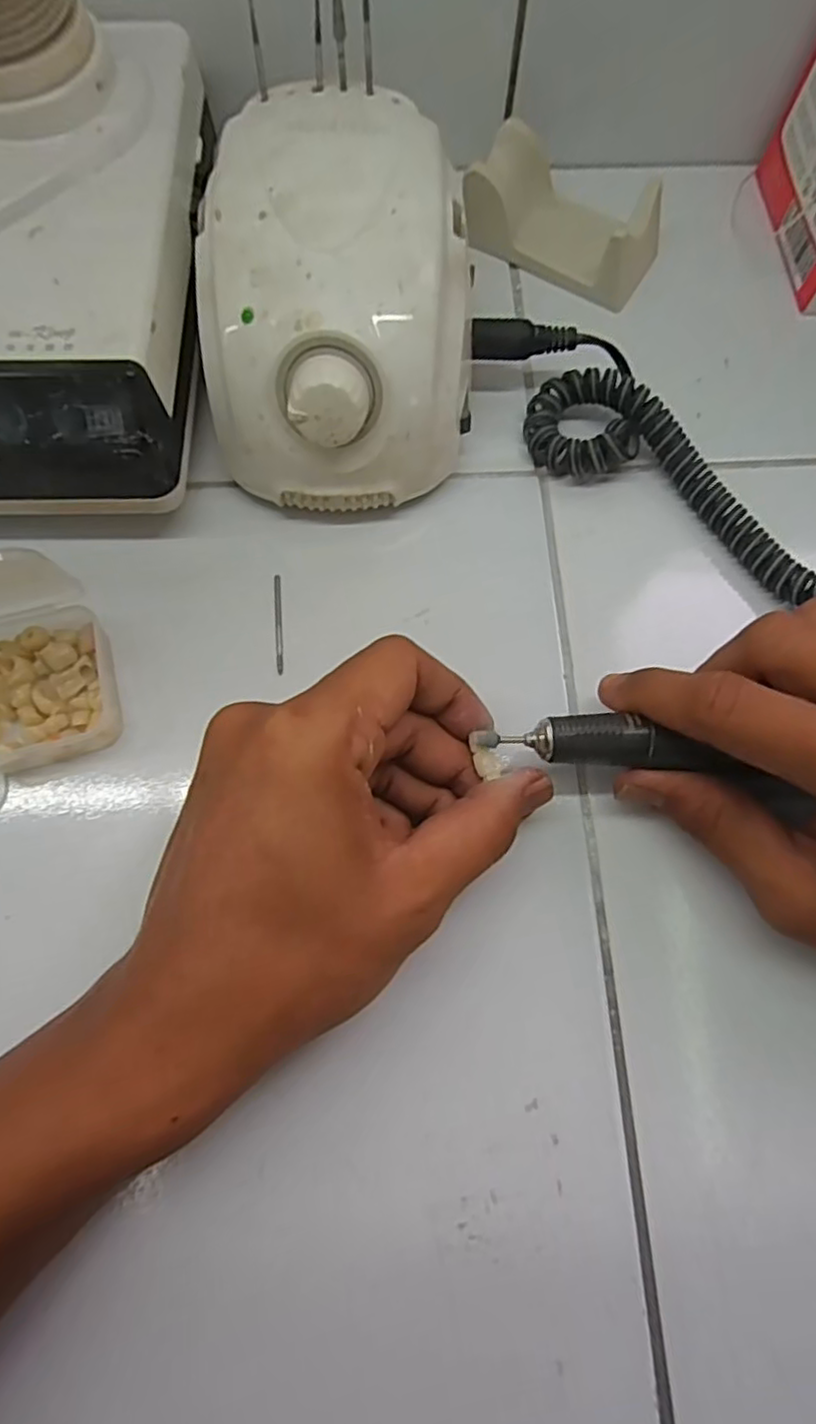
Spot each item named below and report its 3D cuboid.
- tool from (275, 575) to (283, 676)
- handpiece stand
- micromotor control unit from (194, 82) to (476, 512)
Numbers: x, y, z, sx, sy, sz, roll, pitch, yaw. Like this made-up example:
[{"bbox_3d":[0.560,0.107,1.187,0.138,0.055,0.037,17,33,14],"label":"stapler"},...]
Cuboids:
[{"bbox_3d":[-0.053,-0.037,0.266,0.004,0.004,0.044,-5,72,-1],"label":"tool"},{"bbox_3d":[0.075,-0.237,0.315,0.091,0.034,0.054,28,74,9],"label":"handpiece stand"},{"bbox_3d":[-0.024,-0.157,0.262,0.099,0.086,0.131,1,72,1],"label":"micromotor control unit"}]

